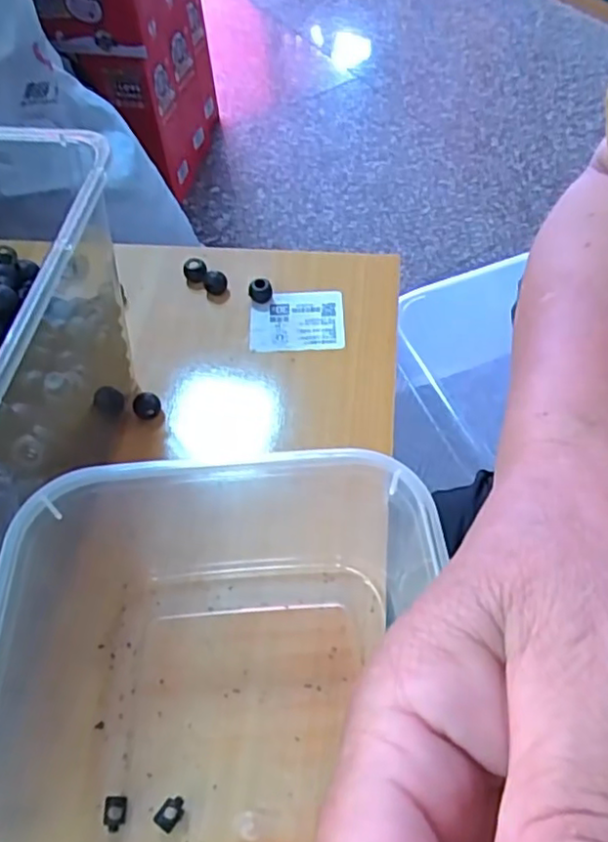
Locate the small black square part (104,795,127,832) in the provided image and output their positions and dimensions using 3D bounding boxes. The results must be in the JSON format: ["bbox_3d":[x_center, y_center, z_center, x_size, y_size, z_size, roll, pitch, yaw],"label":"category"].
[{"bbox_3d":[-0.077,0.159,0.263,0.008,0.006,0.013,1,56,4],"label":"small black square part"}]

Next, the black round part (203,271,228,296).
[{"bbox_3d":[-0.059,-0.092,0.430,0.015,0.012,0.013,-13,56,-6],"label":"black round part"}]

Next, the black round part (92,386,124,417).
[{"bbox_3d":[-0.112,-0.012,0.373,0.013,0.014,0.015,29,62,21],"label":"black round part"}]

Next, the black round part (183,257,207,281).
[{"bbox_3d":[-0.073,-0.100,0.432,0.015,0.011,0.014,-2,56,2],"label":"black round part"}]

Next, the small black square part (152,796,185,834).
[{"bbox_3d":[-0.053,0.157,0.260,0.009,0.005,0.012,24,60,18],"label":"small black square part"}]

